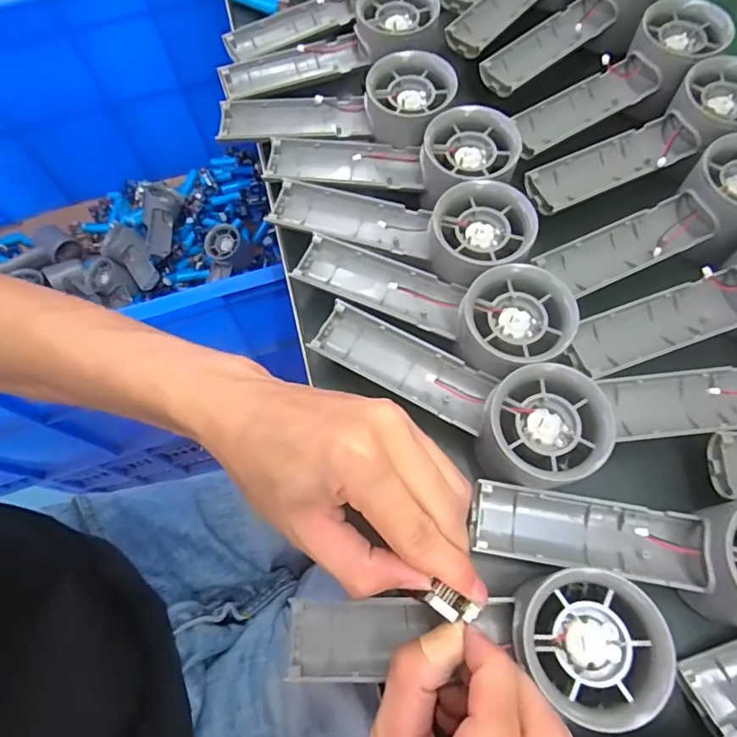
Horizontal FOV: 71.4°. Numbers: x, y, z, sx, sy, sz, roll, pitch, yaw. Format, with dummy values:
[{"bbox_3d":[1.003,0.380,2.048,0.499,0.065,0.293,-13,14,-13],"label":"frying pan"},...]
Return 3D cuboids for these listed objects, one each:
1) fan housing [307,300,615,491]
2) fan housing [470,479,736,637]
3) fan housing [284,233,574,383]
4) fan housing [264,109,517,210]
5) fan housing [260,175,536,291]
[{"bbox_3d":[0.046,0.013,0.280,0.157,0.048,0.057,26,71,24],"label":"fan housing"},{"bbox_3d":[0.127,0.081,0.229,0.151,0.035,0.054,7,69,4],"label":"fan housing"},{"bbox_3d":[0.033,-0.041,0.292,0.156,0.032,0.053,20,69,23],"label":"fan housing"},{"bbox_3d":[0.012,-0.132,0.330,0.159,0.028,0.052,3,68,16],"label":"fan housing"},{"bbox_3d":[0.018,-0.087,0.311,0.158,0.030,0.055,13,68,21],"label":"fan housing"}]

